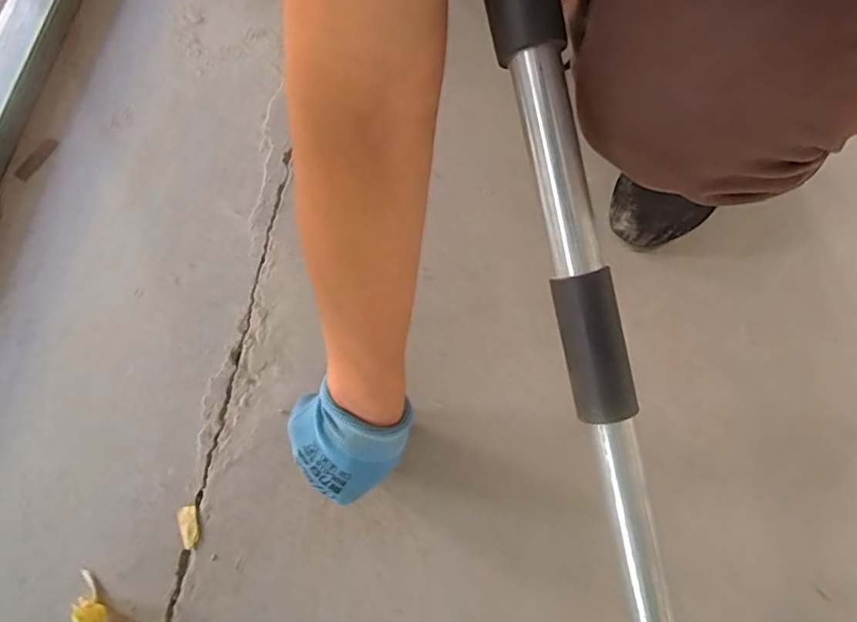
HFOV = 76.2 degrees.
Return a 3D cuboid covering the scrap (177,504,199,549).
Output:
[{"bbox_3d":[-0.217,0.194,0.495,0.018,0.004,0.036,-17,72,-5],"label":"scrap"}]

